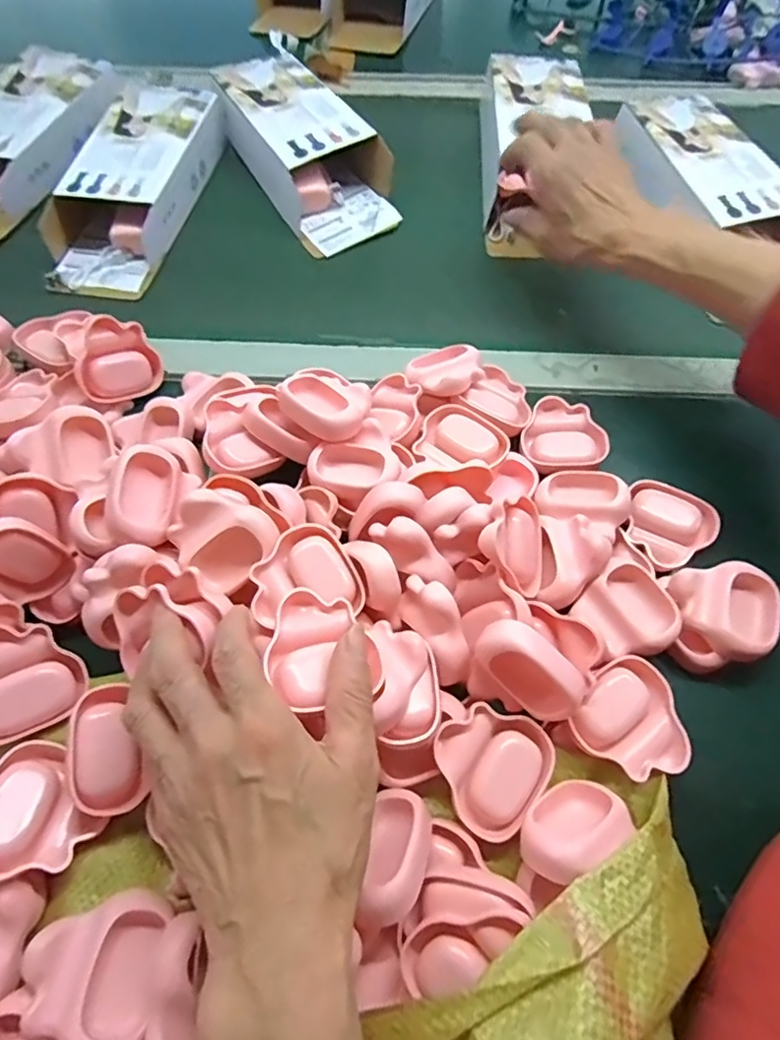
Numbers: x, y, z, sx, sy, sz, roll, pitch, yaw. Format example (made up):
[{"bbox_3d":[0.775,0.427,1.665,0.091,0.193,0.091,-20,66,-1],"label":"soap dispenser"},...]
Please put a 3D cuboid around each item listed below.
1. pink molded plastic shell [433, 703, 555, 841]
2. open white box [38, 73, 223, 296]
[{"bbox_3d":[0.054,0.130,0.299,0.057,0.016,0.061,38,74,17],"label":"pink molded plastic shell"},{"bbox_3d":[-0.248,-0.329,0.538,0.110,0.049,0.255,10,68,7],"label":"open white box"}]

